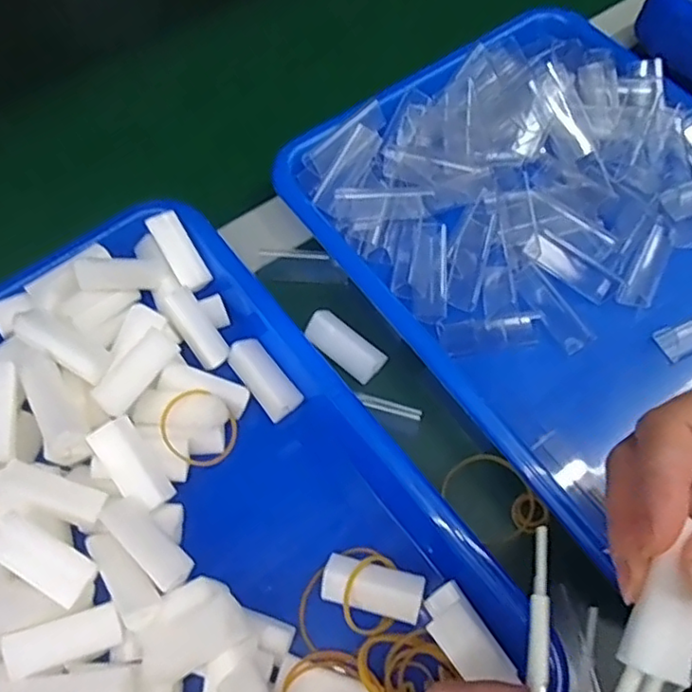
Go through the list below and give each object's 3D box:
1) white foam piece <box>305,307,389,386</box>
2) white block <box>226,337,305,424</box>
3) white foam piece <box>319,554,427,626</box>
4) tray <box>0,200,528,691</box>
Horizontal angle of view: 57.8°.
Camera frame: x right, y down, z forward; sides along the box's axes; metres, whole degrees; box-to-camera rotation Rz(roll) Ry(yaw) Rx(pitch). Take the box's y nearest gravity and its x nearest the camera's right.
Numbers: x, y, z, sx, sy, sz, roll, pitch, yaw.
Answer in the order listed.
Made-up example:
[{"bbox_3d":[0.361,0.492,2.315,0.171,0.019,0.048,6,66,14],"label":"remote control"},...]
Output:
[{"bbox_3d":[0.000,-0.001,0.347,0.047,0.010,0.021,39,70,3],"label":"white foam piece"},{"bbox_3d":[-0.043,0.018,0.336,0.020,0.016,0.046,-36,68,-14],"label":"white block"},{"bbox_3d":[0.013,0.111,0.288,0.046,0.017,0.020,13,65,8],"label":"white foam piece"},{"bbox_3d":[-0.095,0.091,0.284,0.247,0.053,0.320,-38,69,-15],"label":"tray"}]

